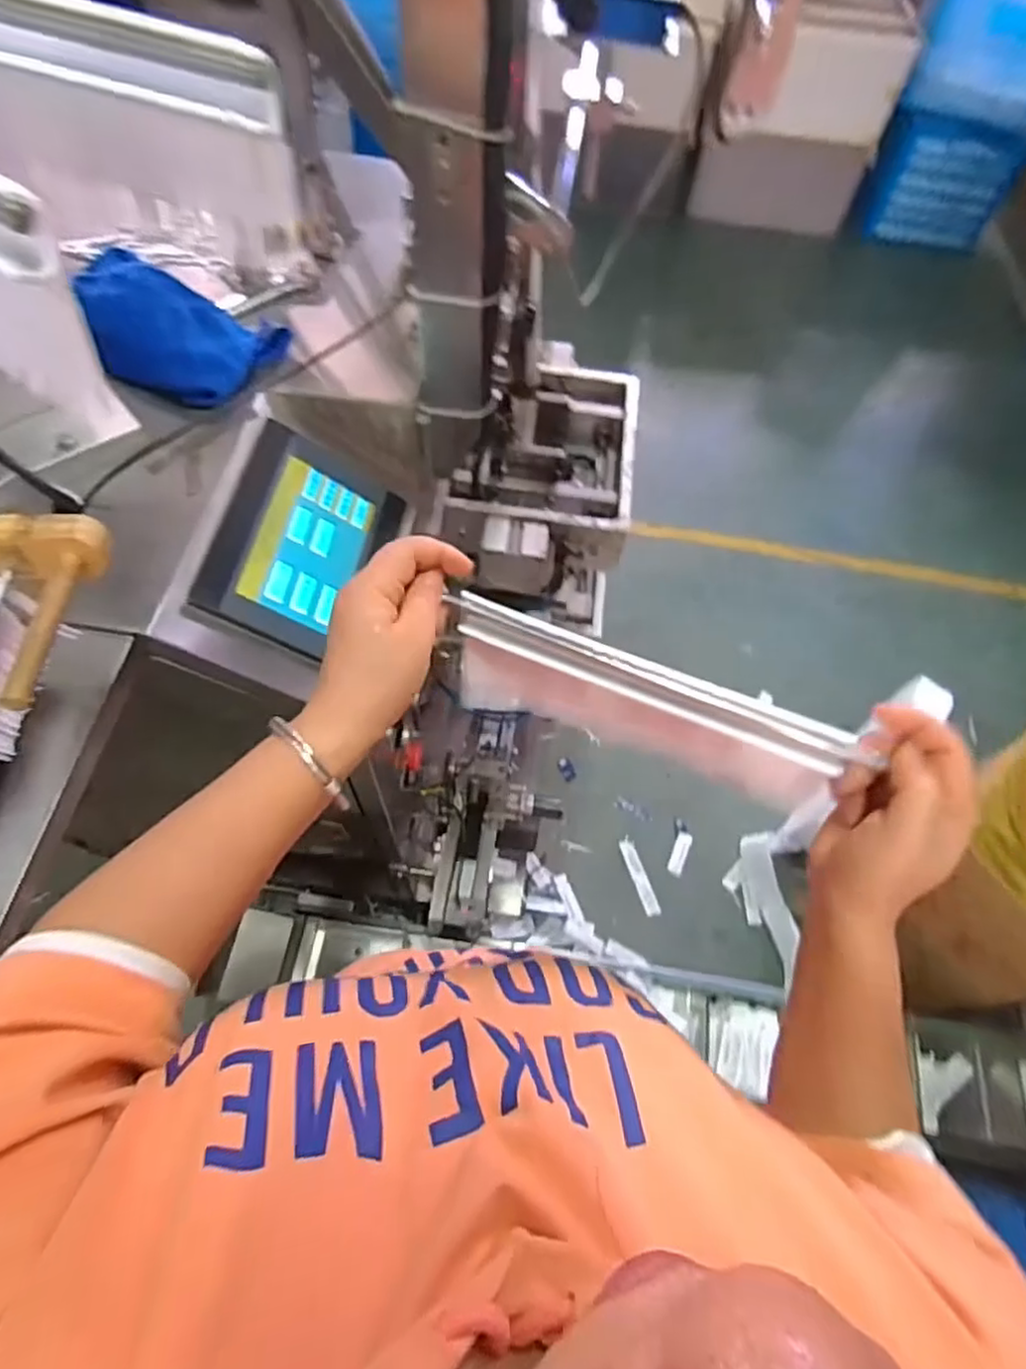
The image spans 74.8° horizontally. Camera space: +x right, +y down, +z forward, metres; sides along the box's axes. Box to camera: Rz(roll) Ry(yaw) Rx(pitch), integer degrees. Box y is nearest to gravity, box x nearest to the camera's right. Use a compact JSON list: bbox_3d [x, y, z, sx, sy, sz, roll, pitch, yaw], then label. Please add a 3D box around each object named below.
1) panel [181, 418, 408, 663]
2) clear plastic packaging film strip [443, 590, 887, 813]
[{"bbox_3d":[-0.177,-0.116,0.575,0.137,0.020,0.193,26,57,-27],"label":"panel"},{"bbox_3d":[0.071,0.015,0.389,0.223,0.061,0.032,20,62,5],"label":"clear plastic packaging film strip"}]

